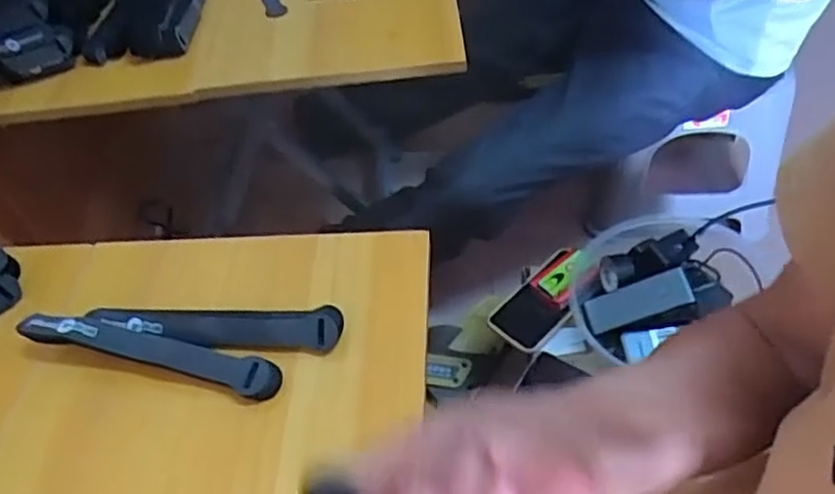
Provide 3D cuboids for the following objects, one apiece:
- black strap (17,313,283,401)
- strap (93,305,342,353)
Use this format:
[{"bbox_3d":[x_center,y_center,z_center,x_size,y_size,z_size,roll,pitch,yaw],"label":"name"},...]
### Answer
[{"bbox_3d":[-0.193,0.077,0.478,0.194,0.037,0.028,8,51,13],"label":"black strap"},{"bbox_3d":[-0.151,0.060,0.495,0.189,0.021,0.035,-1,50,6],"label":"strap"}]

